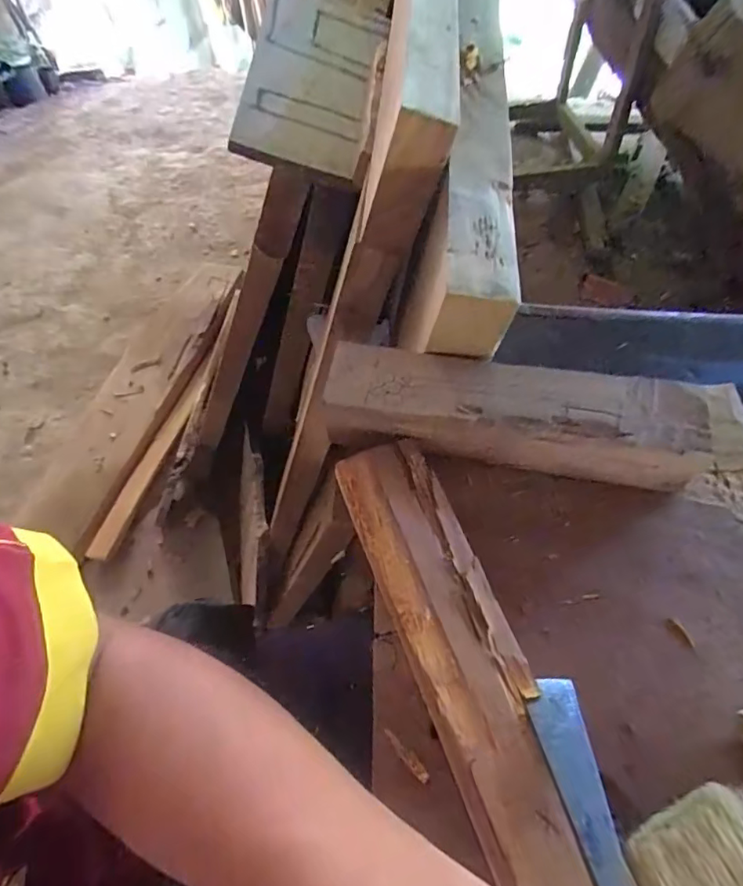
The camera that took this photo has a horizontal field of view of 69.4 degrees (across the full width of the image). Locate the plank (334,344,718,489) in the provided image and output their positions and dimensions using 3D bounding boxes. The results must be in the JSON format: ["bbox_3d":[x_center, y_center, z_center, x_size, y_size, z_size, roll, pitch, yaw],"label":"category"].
[{"bbox_3d":[0.073,-0.016,0.284,0.189,0.030,0.047,6,60,5],"label":"plank"}]

